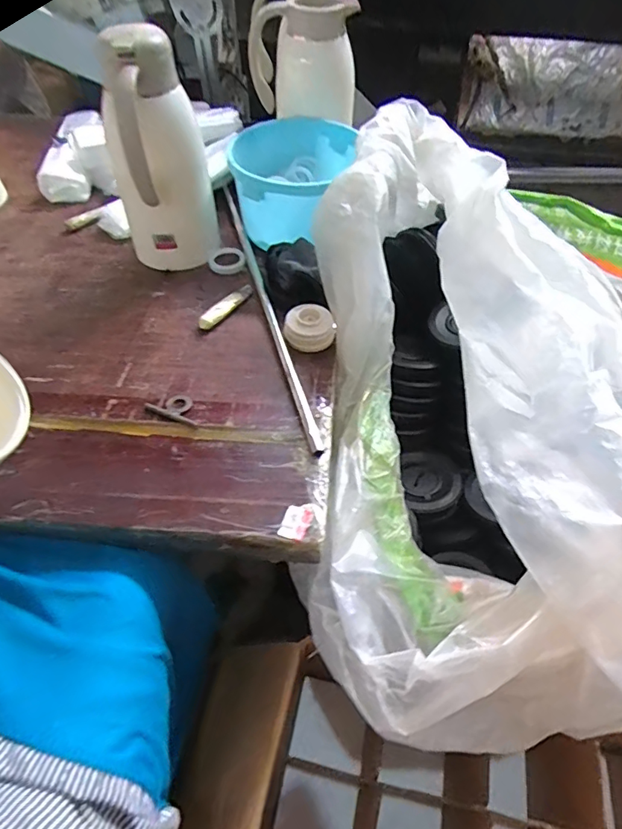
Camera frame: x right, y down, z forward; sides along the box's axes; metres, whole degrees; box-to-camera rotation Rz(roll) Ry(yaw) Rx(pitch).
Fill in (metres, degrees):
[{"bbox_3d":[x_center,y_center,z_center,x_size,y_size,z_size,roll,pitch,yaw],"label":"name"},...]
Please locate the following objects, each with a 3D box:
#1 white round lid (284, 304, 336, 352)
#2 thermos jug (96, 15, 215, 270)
[{"bbox_3d":[-0.001,-0.112,0.611,0.064,0.030,0.056,0,53,0],"label":"white round lid"},{"bbox_3d":[-0.185,-0.304,0.581,0.115,0.273,0.099,-12,54,-9],"label":"thermos jug"}]

